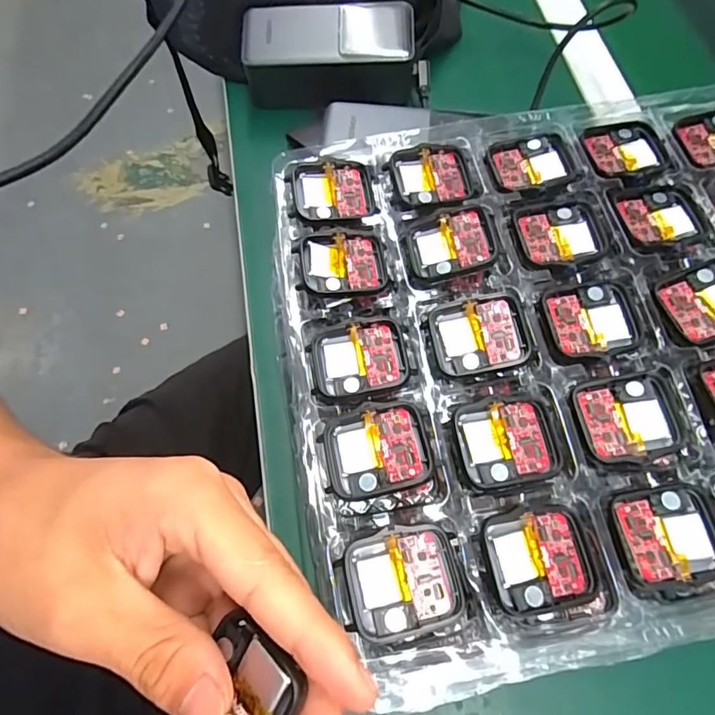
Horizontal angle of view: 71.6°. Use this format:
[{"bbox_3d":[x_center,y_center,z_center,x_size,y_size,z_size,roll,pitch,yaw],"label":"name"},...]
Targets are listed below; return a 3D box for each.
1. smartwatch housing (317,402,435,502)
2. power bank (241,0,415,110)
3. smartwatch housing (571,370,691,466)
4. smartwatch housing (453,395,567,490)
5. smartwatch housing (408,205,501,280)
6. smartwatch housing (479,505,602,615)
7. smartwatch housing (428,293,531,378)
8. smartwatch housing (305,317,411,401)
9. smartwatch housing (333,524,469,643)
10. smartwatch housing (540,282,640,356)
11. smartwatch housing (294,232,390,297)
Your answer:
[{"bbox_3d":[0.008,0.040,0.212,0.044,0.011,0.038,-11,67,-5],"label":"smartwatch housing"},{"bbox_3d":[-0.022,-0.235,0.397,0.132,0.059,0.057,-2,67,1],"label":"power bank"},{"bbox_3d":[0.122,0.027,0.220,0.044,0.006,0.037,-9,67,-4],"label":"smartwatch housing"},{"bbox_3d":[0.066,0.037,0.215,0.043,0.005,0.037,-7,67,-4],"label":"smartwatch housing"},{"bbox_3d":[0.049,-0.059,0.253,0.042,0.007,0.035,-8,67,-1],"label":"smartwatch housing"},{"bbox_3d":[0.073,0.079,0.197,0.043,0.006,0.038,-8,67,-4],"label":"smartwatch housing"},{"bbox_3d":[0.058,-0.011,0.232,0.042,0.006,0.037,-8,67,-4],"label":"smartwatch housing"},{"bbox_3d":[0.001,0.002,0.235,0.045,0.008,0.038,-8,67,-4],"label":"smartwatch housing"},{"bbox_3d":[0.018,0.087,0.193,0.045,0.005,0.037,-10,67,-5],"label":"smartwatch housing"},{"bbox_3d":[0.113,-0.018,0.237,0.043,0.004,0.037,-6,67,-3],"label":"smartwatch housing"},{"bbox_3d":[-0.008,-0.047,0.256,0.044,0.010,0.037,-3,67,-2],"label":"smartwatch housing"}]

